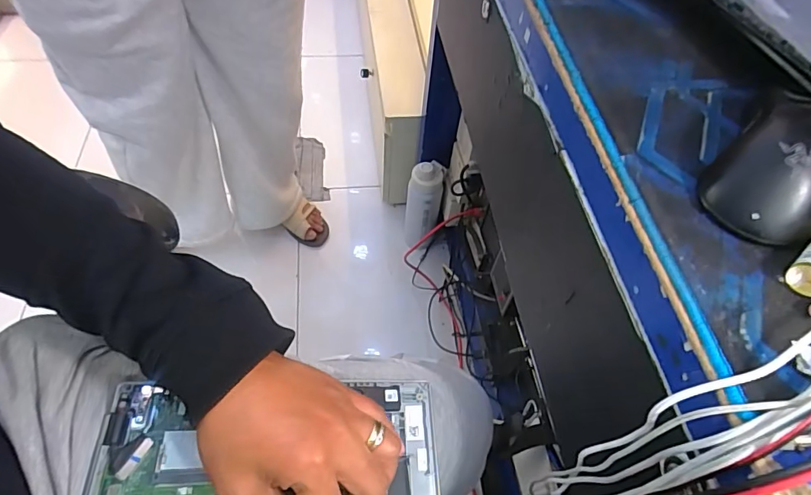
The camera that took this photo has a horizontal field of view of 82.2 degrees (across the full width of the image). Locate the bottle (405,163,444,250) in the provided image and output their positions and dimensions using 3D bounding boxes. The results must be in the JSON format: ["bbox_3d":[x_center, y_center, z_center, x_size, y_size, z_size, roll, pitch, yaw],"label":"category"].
[{"bbox_3d":[0.041,-0.094,1.115,0.079,0.261,0.085,3,57,-2],"label":"bottle"}]

